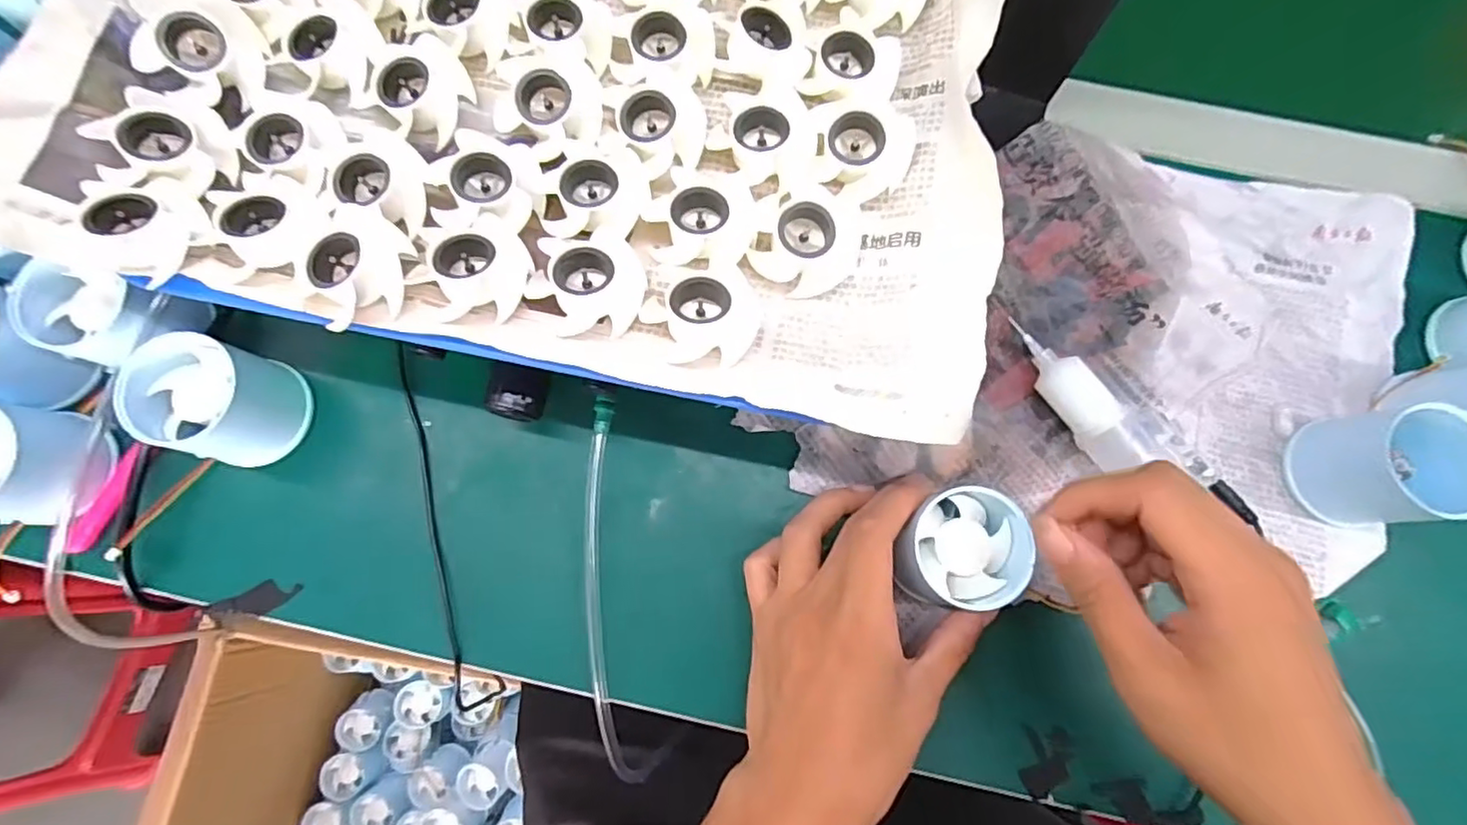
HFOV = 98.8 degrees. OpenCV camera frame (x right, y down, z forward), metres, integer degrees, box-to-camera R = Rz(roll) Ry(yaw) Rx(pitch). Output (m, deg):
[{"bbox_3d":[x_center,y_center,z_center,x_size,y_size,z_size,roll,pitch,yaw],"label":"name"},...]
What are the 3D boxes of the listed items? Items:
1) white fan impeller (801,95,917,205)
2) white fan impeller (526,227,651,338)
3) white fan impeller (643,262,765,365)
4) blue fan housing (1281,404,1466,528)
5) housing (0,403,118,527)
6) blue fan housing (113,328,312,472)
[{"bbox_3d":[0.050,-0.111,0.253,0.043,0.017,0.047,5,76,0],"label":"white fan impeller"},{"bbox_3d":[-0.054,-0.051,0.239,0.039,0.014,0.044,5,76,0],"label":"white fan impeller"},{"bbox_3d":[-0.010,-0.037,0.236,0.044,0.015,0.038,-13,77,-4],"label":"white fan impeller"},{"bbox_3d":[0.310,0.027,0.299,0.050,0.049,0.053,-10,79,-3],"label":"blue fan housing"},{"bbox_3d":[-0.331,0.023,0.285,0.053,0.047,0.052,0,79,-1],"label":"housing"},{"bbox_3d":[-0.246,-0.005,0.301,0.055,0.049,0.052,0,79,-1],"label":"blue fan housing"}]

